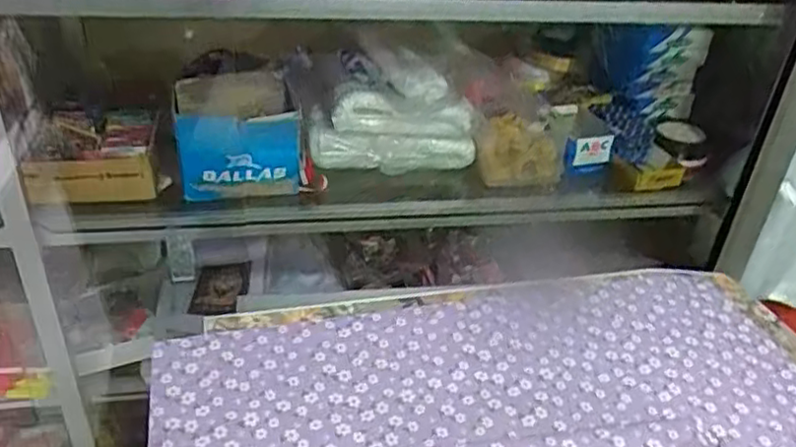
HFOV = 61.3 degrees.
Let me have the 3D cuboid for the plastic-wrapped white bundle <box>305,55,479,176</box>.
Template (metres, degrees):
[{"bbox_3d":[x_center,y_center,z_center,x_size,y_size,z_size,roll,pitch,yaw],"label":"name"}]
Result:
[{"bbox_3d":[-0.003,-0.110,0.713,0.173,0.136,0.063,5,35,0],"label":"plastic-wrapped white bundle"}]

